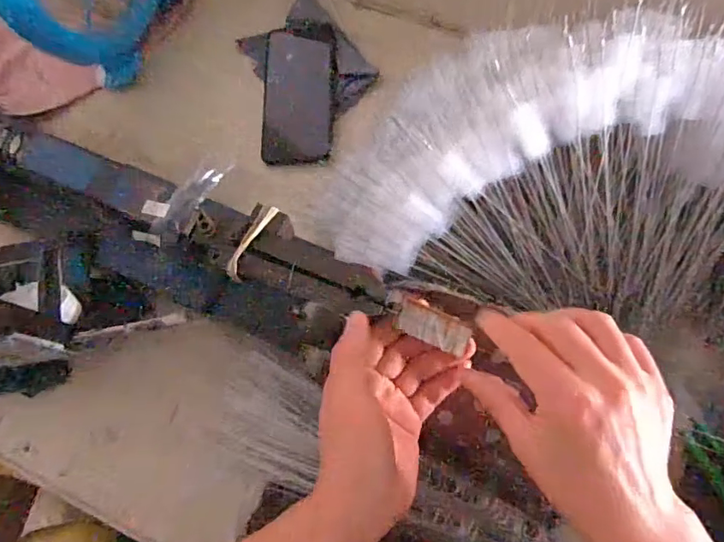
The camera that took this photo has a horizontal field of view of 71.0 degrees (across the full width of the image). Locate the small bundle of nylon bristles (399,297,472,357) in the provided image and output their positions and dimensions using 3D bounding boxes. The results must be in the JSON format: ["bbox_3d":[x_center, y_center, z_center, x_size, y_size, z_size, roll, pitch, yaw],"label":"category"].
[{"bbox_3d":[0.047,0.036,0.332,0.048,0.004,0.021,25,74,8],"label":"small bundle of nylon bristles"}]

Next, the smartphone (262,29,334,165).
[{"bbox_3d":[-0.069,-0.194,0.556,0.075,0.008,0.161,-1,77,7],"label":"smartphone"}]

